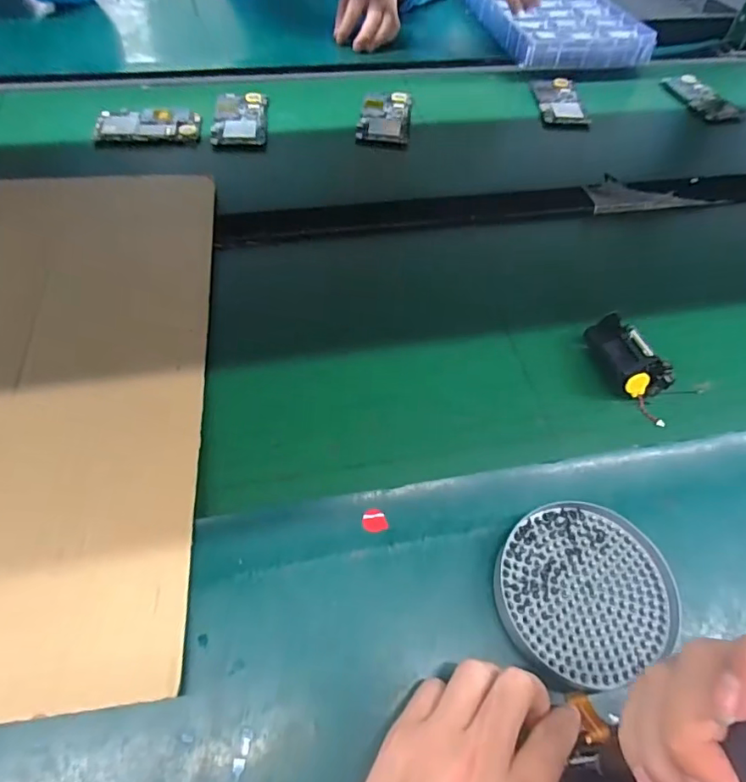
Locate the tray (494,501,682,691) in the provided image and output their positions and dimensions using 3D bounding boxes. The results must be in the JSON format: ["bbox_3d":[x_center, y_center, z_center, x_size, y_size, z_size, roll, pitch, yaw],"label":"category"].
[{"bbox_3d":[0.139,0.131,0.346,0.114,0.013,0.108,2,56,-2],"label":"tray"}]

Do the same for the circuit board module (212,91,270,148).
[{"bbox_3d":[-0.169,-0.349,0.662,0.065,0.012,0.108,-2,57,-5],"label":"circuit board module"}]

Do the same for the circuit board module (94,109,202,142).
[{"bbox_3d":[-0.275,-0.329,0.641,0.120,0.010,0.060,-7,57,-8],"label":"circuit board module"}]

